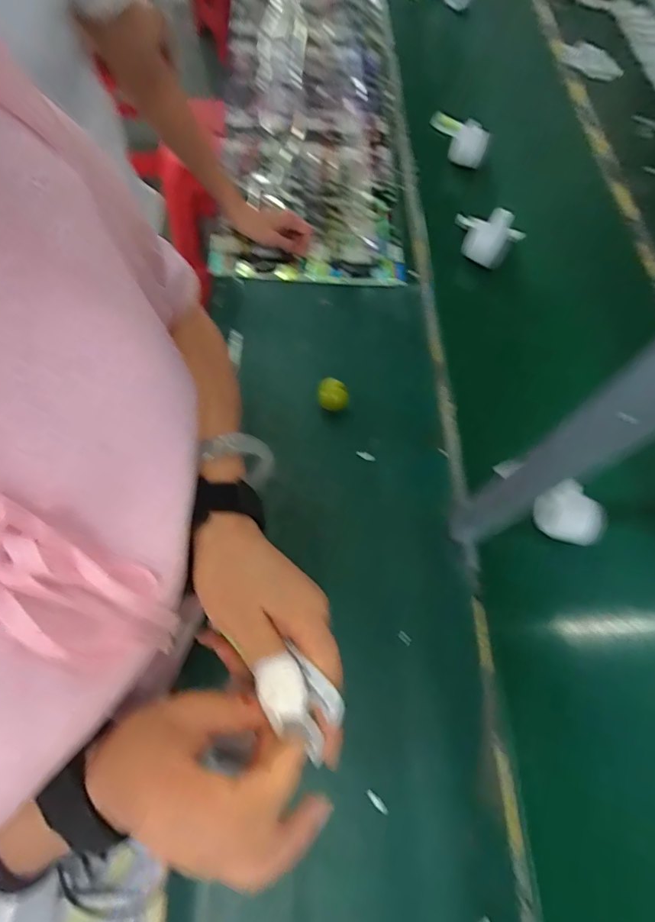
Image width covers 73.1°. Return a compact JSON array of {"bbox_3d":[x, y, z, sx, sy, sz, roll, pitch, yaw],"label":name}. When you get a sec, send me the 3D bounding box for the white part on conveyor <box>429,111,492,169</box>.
[{"bbox_3d":[0.273,-0.673,0.930,0.022,0.076,0.163,-25,53,-21],"label":"white part on conveyor"}]

